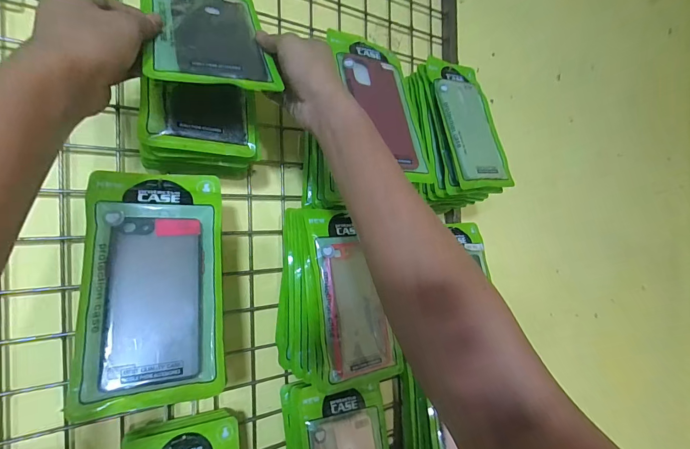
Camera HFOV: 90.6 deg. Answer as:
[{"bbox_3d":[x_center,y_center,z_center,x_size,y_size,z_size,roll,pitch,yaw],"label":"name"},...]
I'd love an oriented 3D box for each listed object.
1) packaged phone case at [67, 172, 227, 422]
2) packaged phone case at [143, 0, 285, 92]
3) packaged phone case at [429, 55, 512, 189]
[{"bbox_3d":[-0.168,0.047,0.305,0.110,0.208,0.012,1,-21,-28],"label":"packaged phone case"},{"bbox_3d":[-0.138,-0.203,0.344,0.110,0.205,0.009,-5,-34,-26],"label":"packaged phone case"},{"bbox_3d":[0.190,-0.161,0.522,0.110,0.218,0.015,-6,-14,-29],"label":"packaged phone case"}]

